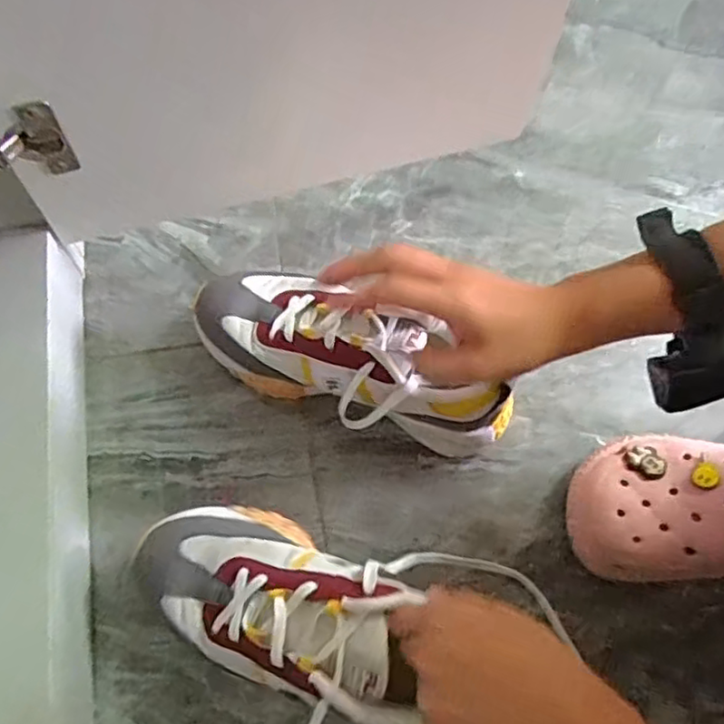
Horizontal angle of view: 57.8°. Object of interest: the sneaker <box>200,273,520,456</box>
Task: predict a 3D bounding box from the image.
[{"bbox_3d":[-0.013,-0.003,0.506,0.239,0.101,0.091,23,68,11],"label":"sneaker"}]

